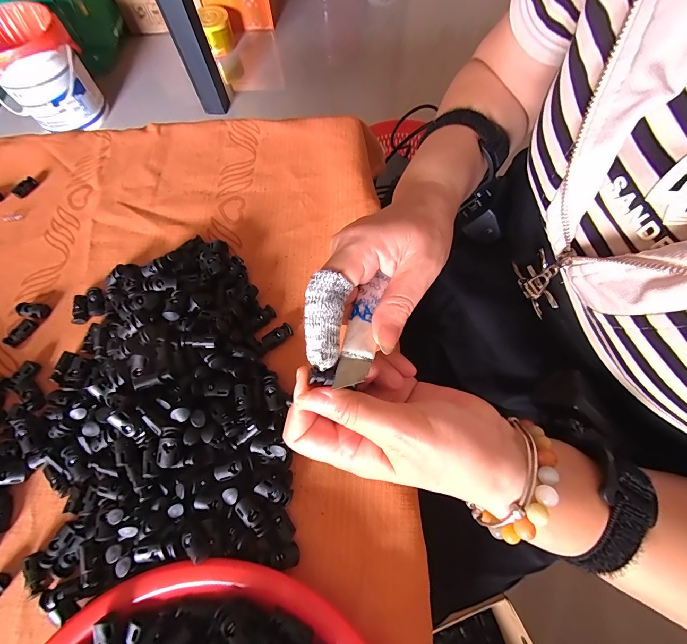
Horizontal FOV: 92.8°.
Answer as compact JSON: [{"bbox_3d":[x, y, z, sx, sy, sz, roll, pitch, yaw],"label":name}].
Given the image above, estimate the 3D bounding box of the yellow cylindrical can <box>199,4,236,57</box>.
[{"bbox_3d":[-0.479,-1.113,1.256,0.103,0.106,0.122,-15,68,-3],"label":"yellow cylindrical can"}]

